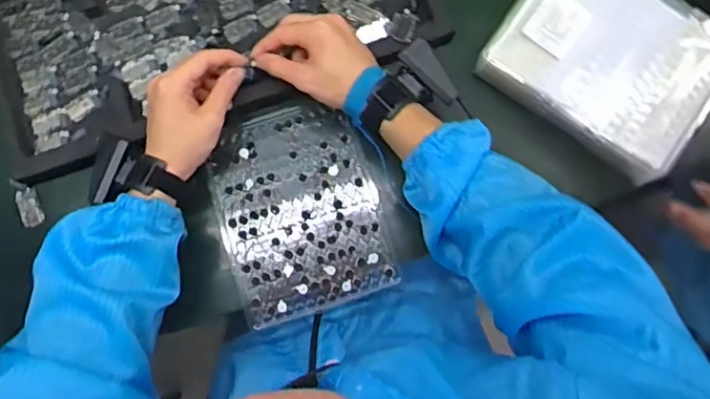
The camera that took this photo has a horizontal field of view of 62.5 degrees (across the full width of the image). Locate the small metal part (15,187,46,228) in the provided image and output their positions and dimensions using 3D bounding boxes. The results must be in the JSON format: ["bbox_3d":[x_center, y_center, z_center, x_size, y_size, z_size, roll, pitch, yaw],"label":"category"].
[{"bbox_3d":[-0.349,0.009,0.627,0.023,0.004,0.043,-27,80,-4],"label":"small metal part"}]

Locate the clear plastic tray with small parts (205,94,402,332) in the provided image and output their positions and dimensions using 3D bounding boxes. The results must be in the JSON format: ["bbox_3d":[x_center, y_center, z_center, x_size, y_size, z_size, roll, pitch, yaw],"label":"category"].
[{"bbox_3d":[-0.057,0.007,0.631,0.172,0.012,0.221,-17,80,-3],"label":"clear plastic tray with small parts"}]

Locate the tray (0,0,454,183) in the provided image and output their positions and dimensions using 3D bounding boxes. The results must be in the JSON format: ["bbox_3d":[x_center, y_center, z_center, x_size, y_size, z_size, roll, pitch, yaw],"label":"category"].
[{"bbox_3d":[-0.159,-0.197,0.636,0.479,0.035,0.224,-19,80,-2],"label":"tray"}]

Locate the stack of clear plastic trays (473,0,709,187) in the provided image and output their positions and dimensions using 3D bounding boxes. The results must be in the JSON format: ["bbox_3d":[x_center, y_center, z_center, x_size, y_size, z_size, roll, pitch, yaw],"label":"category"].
[{"bbox_3d":[0.271,-0.152,0.618,0.221,0.055,0.184,35,81,6],"label":"stack of clear plastic trays"}]

